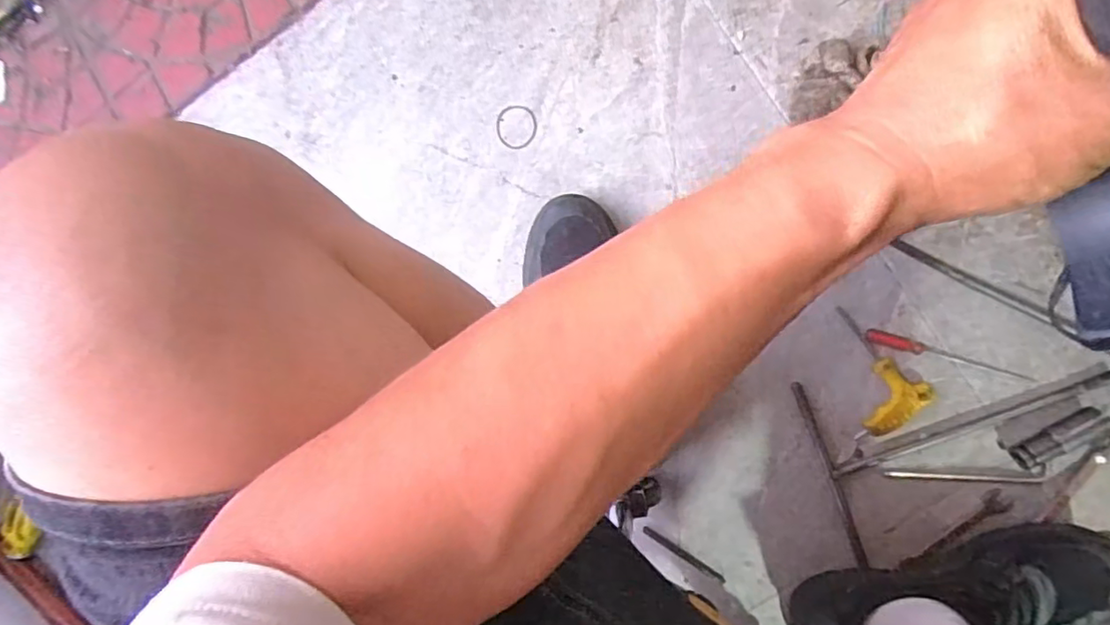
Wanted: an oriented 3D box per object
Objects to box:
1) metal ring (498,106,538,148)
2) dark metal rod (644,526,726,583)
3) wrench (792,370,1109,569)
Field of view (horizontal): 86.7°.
[{"bbox_3d":[-0.041,-0.197,0.626,0.044,0.004,0.045,0,92,7],"label":"metal ring"},{"bbox_3d":[0.134,0.251,0.611,0.095,0.007,0.008,33,95,5],"label":"dark metal rod"},{"bbox_3d":[0.393,0.118,0.562,0.266,0.013,0.186,-20,90,7],"label":"wrench"}]

